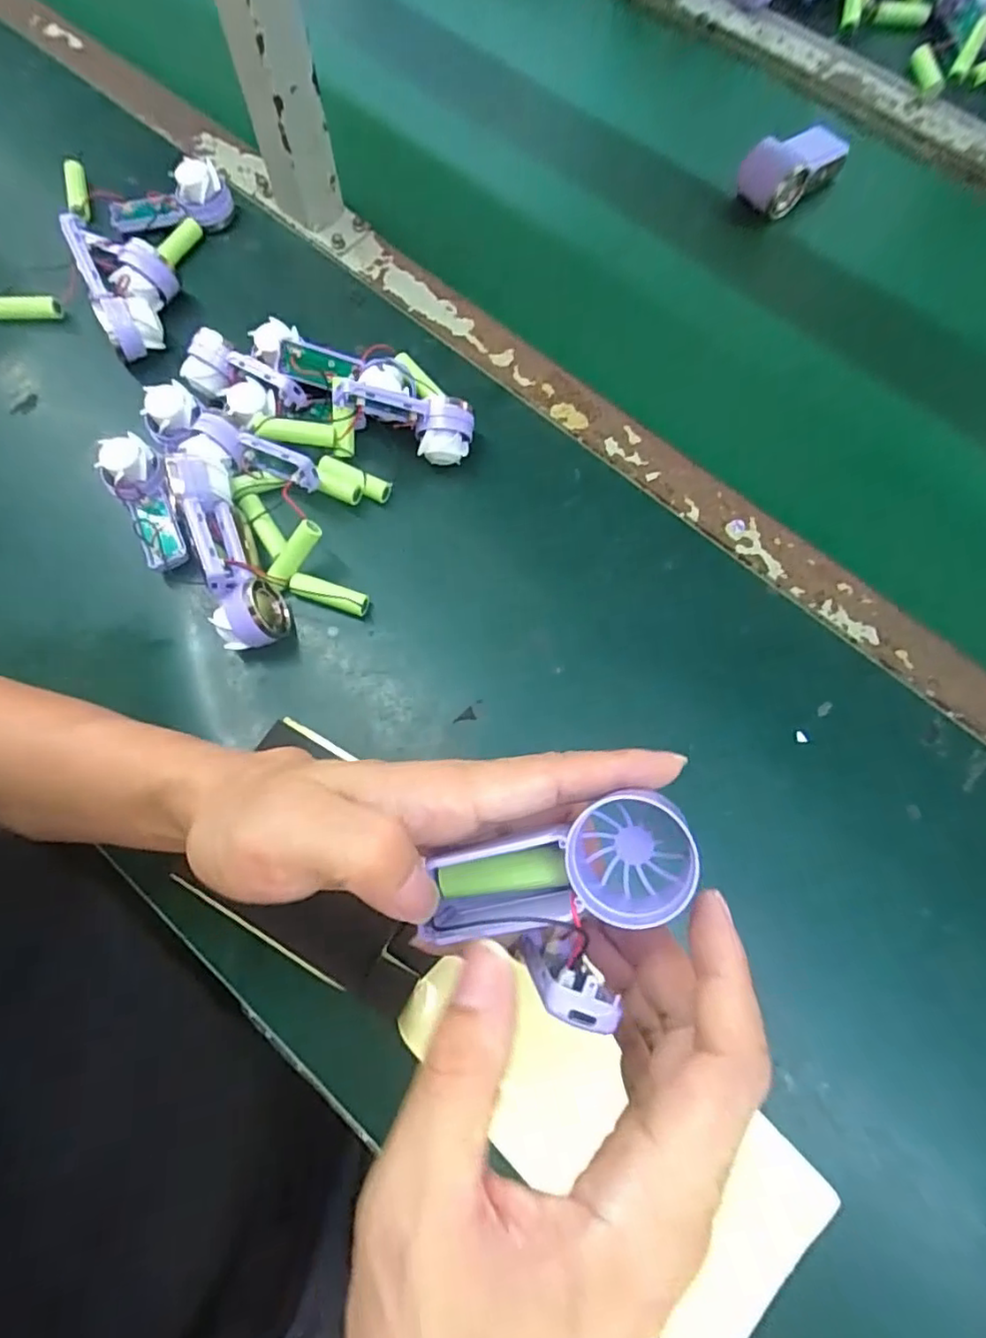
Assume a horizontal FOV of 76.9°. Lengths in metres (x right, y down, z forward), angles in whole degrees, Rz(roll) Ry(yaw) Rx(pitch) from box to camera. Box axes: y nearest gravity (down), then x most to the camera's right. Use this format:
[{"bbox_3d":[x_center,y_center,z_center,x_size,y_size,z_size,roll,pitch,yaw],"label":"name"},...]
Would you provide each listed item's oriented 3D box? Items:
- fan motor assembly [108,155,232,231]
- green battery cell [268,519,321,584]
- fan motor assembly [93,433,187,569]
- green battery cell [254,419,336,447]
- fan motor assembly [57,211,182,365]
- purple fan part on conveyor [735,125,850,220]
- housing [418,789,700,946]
[{"bbox_3d":[-0.259,-0.372,0.494,0.096,0.037,0.030,-6,73,11],"label":"fan motor assembly"},{"bbox_3d":[-0.125,-0.076,0.392,0.014,0.013,0.044,47,108,11],"label":"green battery cell"},{"bbox_3d":[-0.227,-0.108,0.408,0.035,0.028,0.091,-28,76,-10],"label":"fan motor assembly"},{"bbox_3d":[-0.130,-0.157,0.413,0.048,0.016,0.012,0,72,-16],"label":"green battery cell"},{"bbox_3d":[-0.268,-0.286,0.454,0.062,0.043,0.096,-28,76,-10],"label":"fan motor assembly"},{"bbox_3d":[0.240,-0.403,0.504,0.074,0.040,0.042,-35,77,-12],"label":"purple fan part on conveyor"},{"bbox_3d":[0.021,0.070,0.206,0.093,0.029,0.039,-15,74,4],"label":"housing"}]

